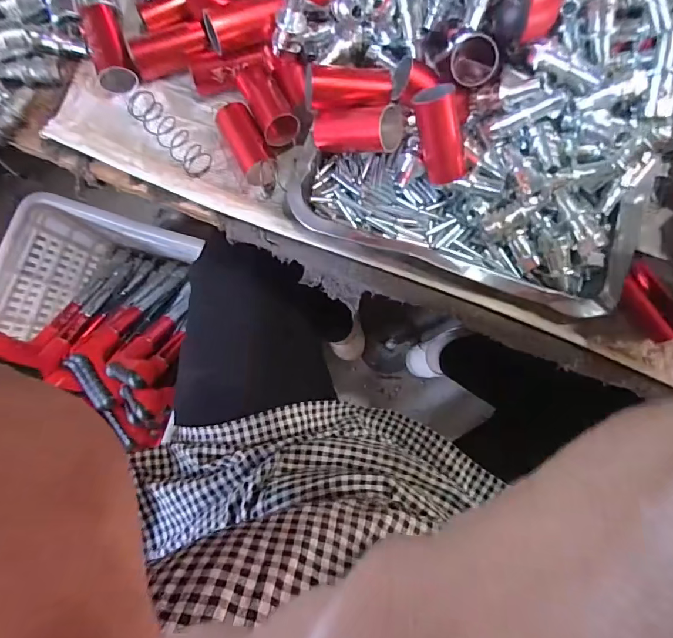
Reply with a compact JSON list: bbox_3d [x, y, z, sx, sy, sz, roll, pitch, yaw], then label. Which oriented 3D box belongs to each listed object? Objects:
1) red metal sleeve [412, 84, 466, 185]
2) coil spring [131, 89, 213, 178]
[{"bbox_3d":[0.075,-0.130,0.301,0.028,0.023,0.063,-22,119,-2],"label":"red metal sleeve"},{"bbox_3d":[-0.136,-0.151,0.342,0.023,0.019,0.080,-43,84,-5],"label":"coil spring"}]

